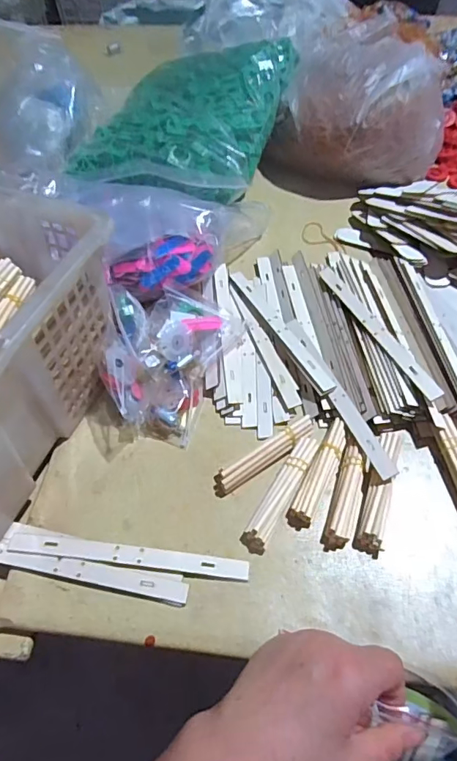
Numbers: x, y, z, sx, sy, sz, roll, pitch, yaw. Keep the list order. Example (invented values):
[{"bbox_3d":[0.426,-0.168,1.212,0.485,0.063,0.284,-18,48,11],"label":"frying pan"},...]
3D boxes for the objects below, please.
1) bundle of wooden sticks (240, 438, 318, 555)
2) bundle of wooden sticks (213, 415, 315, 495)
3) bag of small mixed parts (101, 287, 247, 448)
[{"bbox_3d":[0.047,0.096,0.411,0.022,0.019,0.108,27,61,19],"label":"bundle of wooden sticks"},{"bbox_3d":[0.034,0.067,0.433,0.111,0.018,0.019,-30,59,-17],"label":"bundle of wooden sticks"},{"bbox_3d":[-0.057,-0.027,0.473,0.124,0.063,0.163,3,56,5],"label":"bag of small mixed parts"}]

